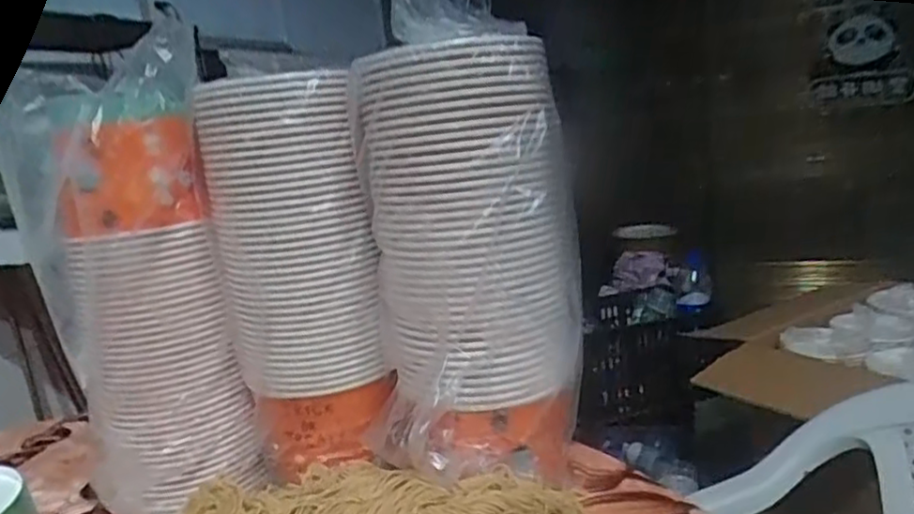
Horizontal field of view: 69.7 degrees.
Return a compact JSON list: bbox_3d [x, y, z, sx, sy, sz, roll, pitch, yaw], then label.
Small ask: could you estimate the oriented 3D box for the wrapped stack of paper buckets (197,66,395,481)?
[{"bbox_3d":[-0.144,0.021,0.611,0.119,0.353,0.136,-14,13,-30],"label":"wrapped stack of paper buckets"}]

